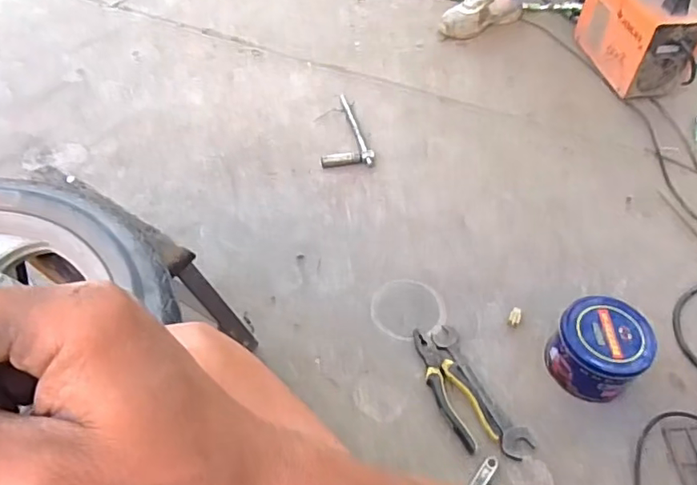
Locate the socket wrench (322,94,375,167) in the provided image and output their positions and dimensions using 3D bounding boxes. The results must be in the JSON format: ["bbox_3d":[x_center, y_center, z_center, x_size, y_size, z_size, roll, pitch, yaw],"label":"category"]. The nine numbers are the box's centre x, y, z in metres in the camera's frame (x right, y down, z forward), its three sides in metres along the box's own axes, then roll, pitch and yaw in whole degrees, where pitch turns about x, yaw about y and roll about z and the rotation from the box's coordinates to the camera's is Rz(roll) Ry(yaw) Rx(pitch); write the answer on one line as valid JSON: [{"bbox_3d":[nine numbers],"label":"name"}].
[{"bbox_3d":[-0.008,-0.248,1.153,0.104,0.023,0.222,-3,51,-3],"label":"socket wrench"}]

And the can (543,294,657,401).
[{"bbox_3d":[0.360,0.149,0.779,0.128,0.085,0.122,0,51,0],"label":"can"}]

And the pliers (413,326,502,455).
[{"bbox_3d":[0.150,0.212,0.801,0.061,0.021,0.190,-20,54,-16],"label":"pliers"}]

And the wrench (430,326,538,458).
[{"bbox_3d":[0.198,0.213,0.802,0.049,0.013,0.213,-21,54,-17],"label":"wrench"}]

